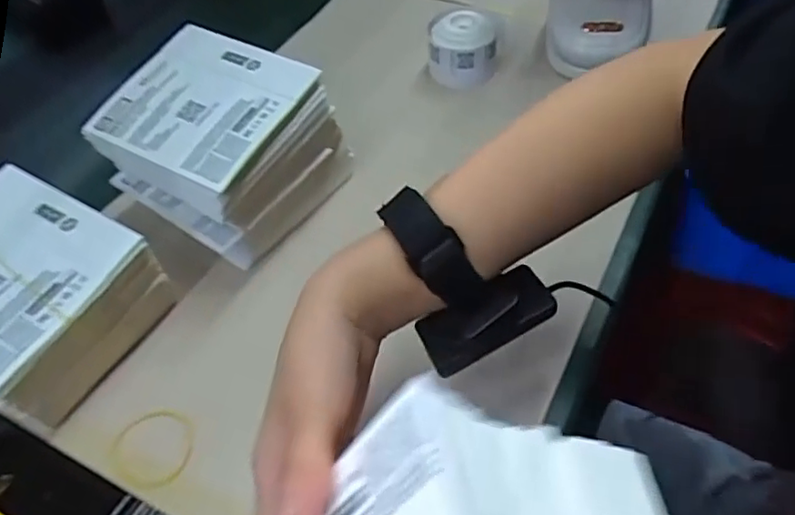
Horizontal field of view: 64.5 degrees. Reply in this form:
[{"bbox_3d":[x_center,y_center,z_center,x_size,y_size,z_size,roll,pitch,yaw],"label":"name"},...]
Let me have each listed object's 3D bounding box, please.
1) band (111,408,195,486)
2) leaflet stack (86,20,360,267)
[{"bbox_3d":[-0.142,0.109,0.364,0.048,0.004,0.048,-3,50,3],"label":"band"},{"bbox_3d":[-0.119,-0.081,0.445,0.124,0.098,0.130,25,57,24],"label":"leaflet stack"}]

